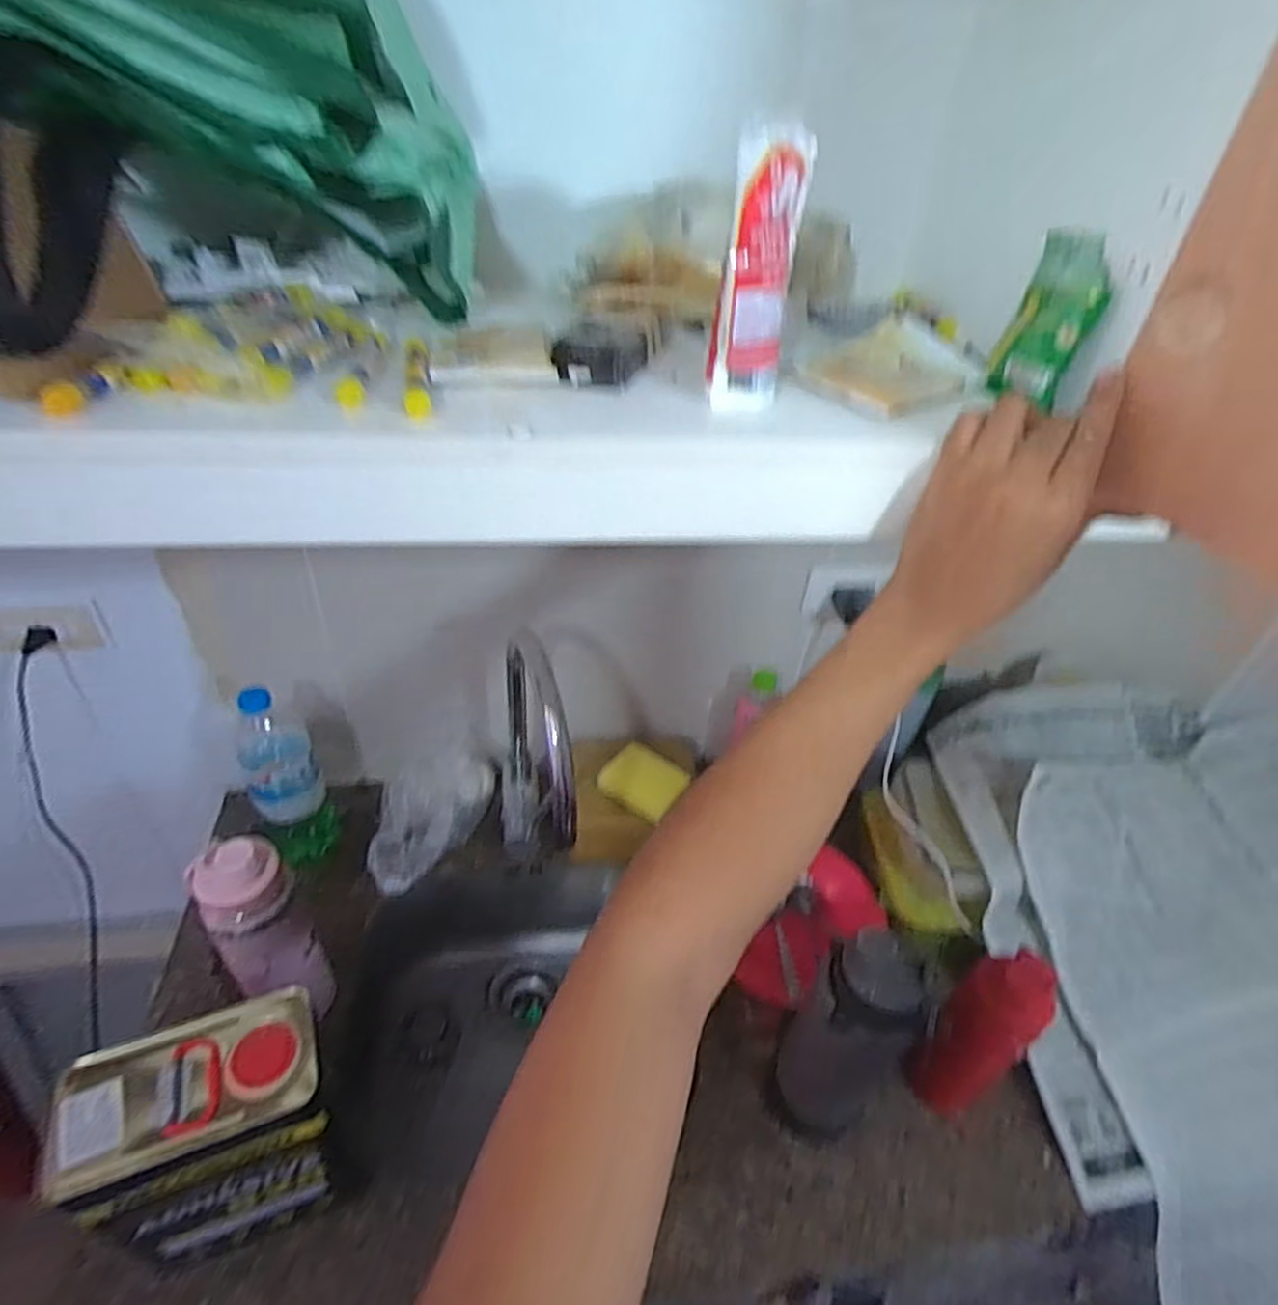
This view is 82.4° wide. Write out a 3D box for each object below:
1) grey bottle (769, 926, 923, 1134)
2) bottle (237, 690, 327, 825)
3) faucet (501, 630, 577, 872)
[{"bbox_3d":[0.185,0.341,0.653,0.096,0.258,0.073,30,46,27],"label":"grey bottle"},{"bbox_3d":[-0.418,0.110,0.833,0.079,0.190,0.087,-22,47,-29],"label":"bottle"},{"bbox_3d":[-0.119,0.149,0.835,0.079,0.359,0.273,-4,41,-11],"label":"faucet"}]

